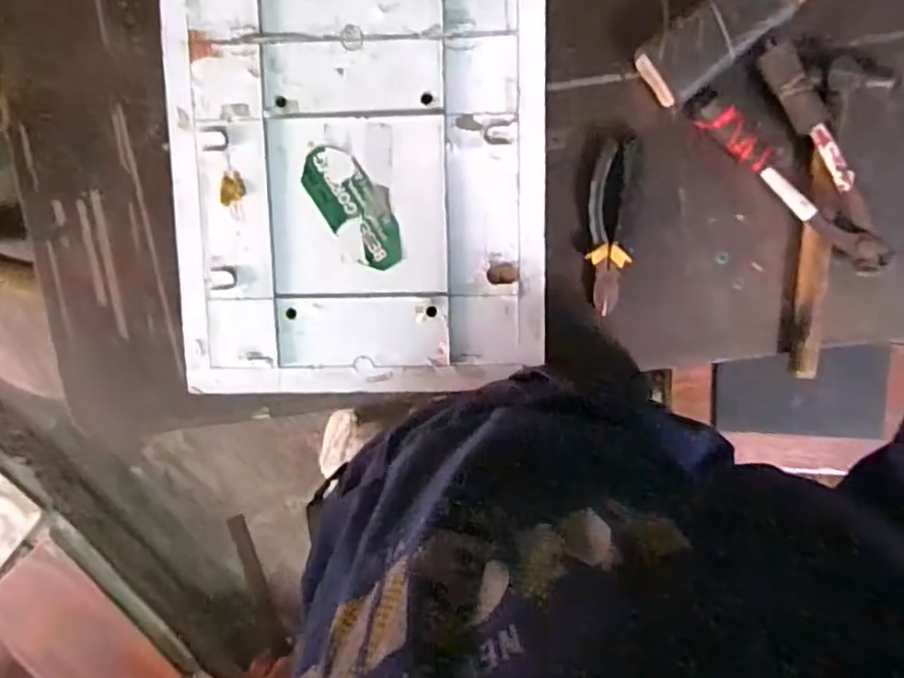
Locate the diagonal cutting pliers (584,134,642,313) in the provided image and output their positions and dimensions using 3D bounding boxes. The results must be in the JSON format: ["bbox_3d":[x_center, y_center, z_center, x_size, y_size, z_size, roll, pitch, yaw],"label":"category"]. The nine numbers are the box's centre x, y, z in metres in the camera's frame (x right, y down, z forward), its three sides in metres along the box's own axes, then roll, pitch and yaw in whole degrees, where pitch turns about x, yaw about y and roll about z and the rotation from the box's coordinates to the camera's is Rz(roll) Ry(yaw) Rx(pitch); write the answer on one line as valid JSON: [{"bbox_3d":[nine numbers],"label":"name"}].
[{"bbox_3d":[0.144,-0.101,0.580,0.041,0.009,0.150,4,96,1],"label":"diagonal cutting pliers"}]

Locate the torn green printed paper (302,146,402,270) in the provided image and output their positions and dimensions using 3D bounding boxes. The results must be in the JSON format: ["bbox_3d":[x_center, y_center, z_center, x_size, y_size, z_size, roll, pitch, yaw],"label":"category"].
[{"bbox_3d":[-0.086,-0.118,0.579,0.057,0.004,0.118,-31,94,4],"label":"torn green printed paper"}]

